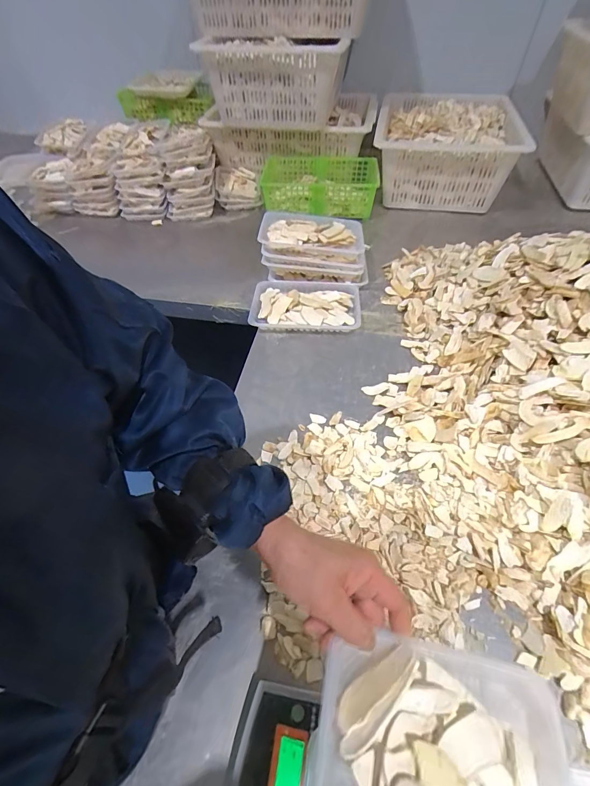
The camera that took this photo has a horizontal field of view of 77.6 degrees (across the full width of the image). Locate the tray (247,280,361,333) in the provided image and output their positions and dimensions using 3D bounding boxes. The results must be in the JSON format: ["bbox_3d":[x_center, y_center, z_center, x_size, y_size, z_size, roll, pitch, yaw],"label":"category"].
[{"bbox_3d":[0.023,-0.194,0.822,0.236,0.035,0.151,2,51,5],"label":"tray"}]

